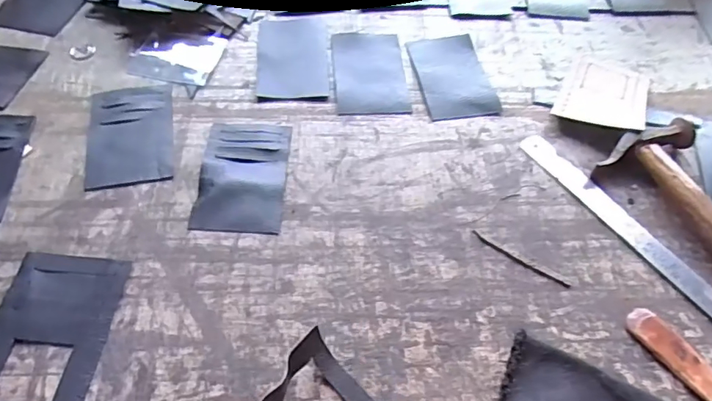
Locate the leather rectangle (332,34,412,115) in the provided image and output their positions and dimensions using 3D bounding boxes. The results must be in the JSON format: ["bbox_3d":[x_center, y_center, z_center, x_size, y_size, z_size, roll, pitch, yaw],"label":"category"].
[{"bbox_3d":[0.015,-0.145,0.554,0.078,0.004,0.125,-2,55,-5],"label":"leather rectangle"}]

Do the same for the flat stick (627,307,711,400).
[{"bbox_3d":[0.261,0.131,0.373,0.030,0.007,0.120,-30,62,-22],"label":"flat stick"}]

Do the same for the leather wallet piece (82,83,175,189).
[{"bbox_3d":[-0.219,-0.066,0.483,0.077,0.004,0.124,-9,56,-9],"label":"leather wallet piece"}]

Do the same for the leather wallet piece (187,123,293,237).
[{"bbox_3d":[-0.105,-0.026,0.464,0.078,0.006,0.125,2,55,-2],"label":"leather wallet piece"}]

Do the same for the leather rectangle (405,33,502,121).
[{"bbox_3d":[0.107,-0.142,0.557,0.080,0.005,0.125,-7,55,-8],"label":"leather rectangle"}]

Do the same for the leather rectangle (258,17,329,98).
[{"bbox_3d":[-0.071,-0.165,0.560,0.077,0.004,0.131,-1,55,-4],"label":"leather rectangle"}]

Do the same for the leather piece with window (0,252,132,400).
[{"bbox_3d":[-0.231,0.100,0.370,0.089,0.004,0.132,4,55,0],"label":"leather piece with window"}]

